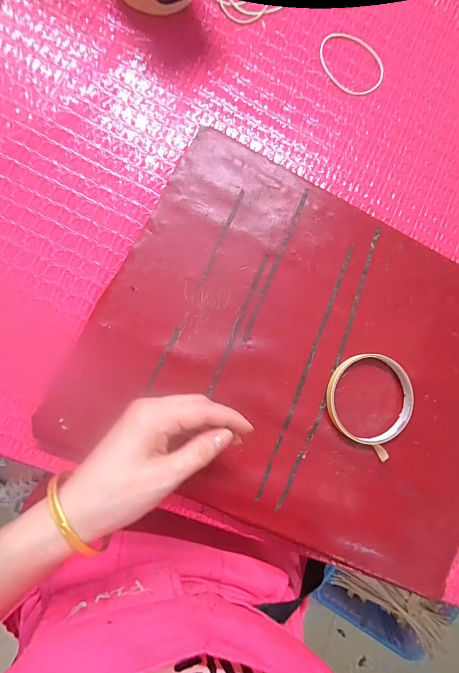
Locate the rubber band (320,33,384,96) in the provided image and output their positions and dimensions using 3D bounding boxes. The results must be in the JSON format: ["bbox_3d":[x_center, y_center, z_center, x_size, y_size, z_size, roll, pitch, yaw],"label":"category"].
[{"bbox_3d":[0.129,-0.285,0.351,0.068,0.004,0.067,-10,88,-9],"label":"rubber band"}]

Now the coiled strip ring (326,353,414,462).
[{"bbox_3d":[0.130,0.057,0.310,0.081,0.013,0.081,0,87,-9],"label":"coiled strip ring"}]

